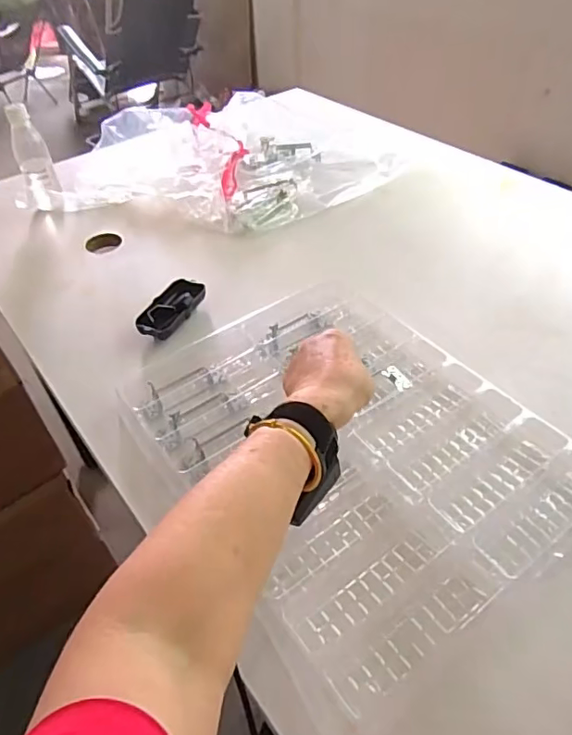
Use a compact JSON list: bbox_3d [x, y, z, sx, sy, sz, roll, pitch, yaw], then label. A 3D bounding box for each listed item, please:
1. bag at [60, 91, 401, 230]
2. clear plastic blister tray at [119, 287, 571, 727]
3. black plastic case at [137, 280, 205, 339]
[{"bbox_3d":[-0.093,-0.394,0.996,0.570,0.089,0.410,13,47,15],"label":"bag"},{"bbox_3d":[0.059,0.072,0.564,0.341,0.034,0.433,-30,52,-23],"label":"clear plastic blister tray"},{"bbox_3d":[-0.158,-0.077,0.736,0.050,0.033,0.116,18,50,19],"label":"black plastic case"}]

